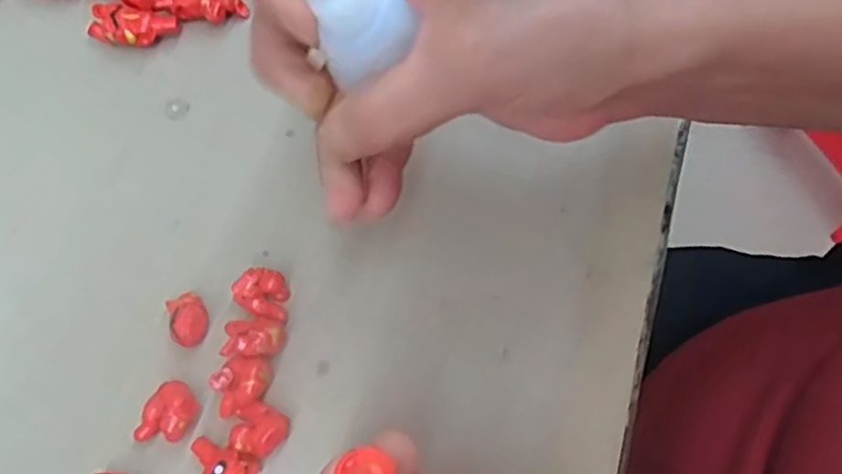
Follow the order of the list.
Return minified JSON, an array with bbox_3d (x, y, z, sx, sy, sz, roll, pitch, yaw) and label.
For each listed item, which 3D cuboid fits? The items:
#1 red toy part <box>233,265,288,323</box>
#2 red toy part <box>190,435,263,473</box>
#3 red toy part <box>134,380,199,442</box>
[{"bbox_3d":[-0.060,0.022,0.271,0.022,0.013,0.017,31,71,11],"label":"red toy part"},{"bbox_3d":[-0.071,0.081,0.247,0.027,0.014,0.016,31,71,11],"label":"red toy part"},{"bbox_3d":[-0.091,0.065,0.256,0.019,0.015,0.022,15,68,5],"label":"red toy part"}]

